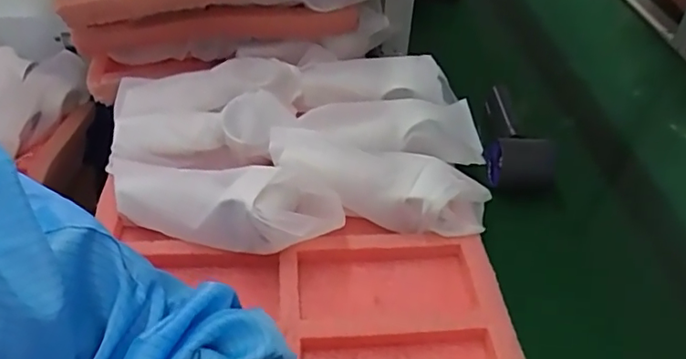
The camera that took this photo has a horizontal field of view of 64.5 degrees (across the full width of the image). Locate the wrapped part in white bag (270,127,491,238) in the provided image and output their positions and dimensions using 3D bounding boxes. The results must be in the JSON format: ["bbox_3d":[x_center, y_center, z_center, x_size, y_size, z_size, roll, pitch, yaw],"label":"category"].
[{"bbox_3d":[0.029,0.004,0.494,0.200,0.049,0.061,12,44,10],"label":"wrapped part in white bag"}]

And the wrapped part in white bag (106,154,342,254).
[{"bbox_3d":[-0.110,0.016,0.459,0.218,0.051,0.067,8,44,5],"label":"wrapped part in white bag"}]

